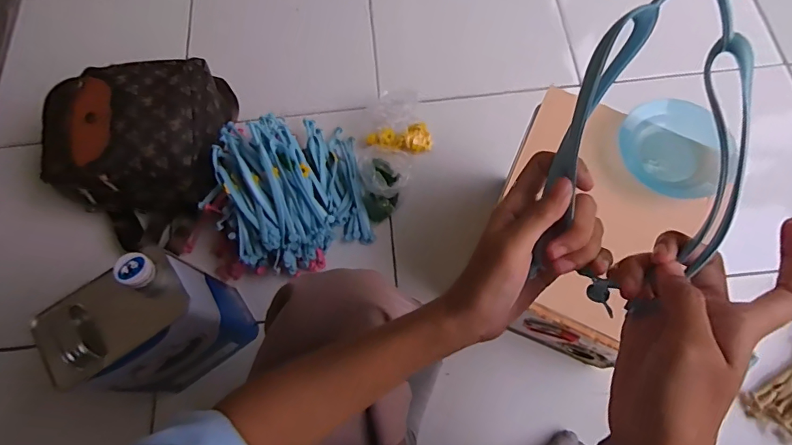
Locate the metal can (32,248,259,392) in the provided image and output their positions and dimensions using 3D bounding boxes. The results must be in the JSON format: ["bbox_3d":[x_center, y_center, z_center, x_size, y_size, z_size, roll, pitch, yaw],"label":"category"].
[{"bbox_3d":[-0.320,0.134,0.591,0.165,0.206,0.110,-32,71,-9],"label":"metal can"}]

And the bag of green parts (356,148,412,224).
[{"bbox_3d":[-0.024,-0.075,0.783,0.089,0.059,0.129,16,71,9],"label":"bag of green parts"}]

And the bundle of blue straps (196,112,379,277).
[{"bbox_3d":[-0.188,-0.063,0.749,0.255,0.136,0.260,-17,70,-4],"label":"bundle of blue straps"}]

